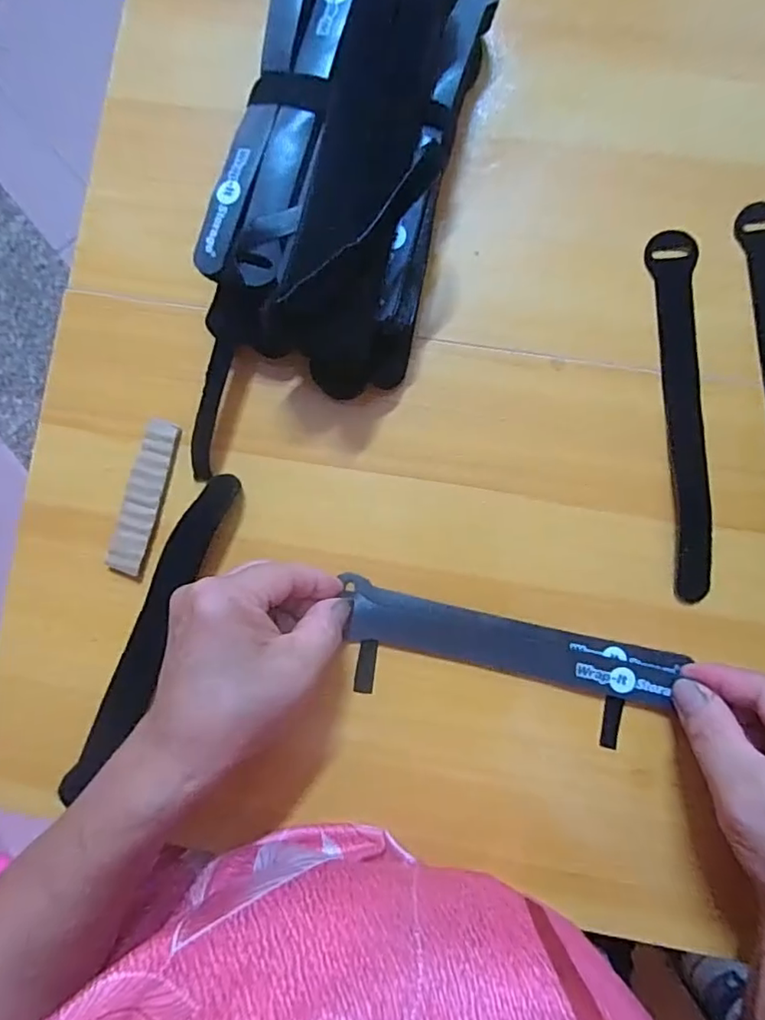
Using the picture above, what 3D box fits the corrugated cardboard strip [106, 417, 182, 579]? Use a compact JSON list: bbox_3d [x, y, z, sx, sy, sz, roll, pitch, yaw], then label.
[{"bbox_3d":[-0.133,-0.008,0.312,0.020,0.005,0.085,15,87,4],"label":"corrugated cardboard strip"}]

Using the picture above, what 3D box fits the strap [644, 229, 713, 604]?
[{"bbox_3d":[0.162,-0.052,0.301,0.023,0.005,0.196,-4,85,6],"label":"strap"}]

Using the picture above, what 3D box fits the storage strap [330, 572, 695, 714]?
[{"bbox_3d":[0.066,0.072,0.301,0.175,0.009,0.030,12,87,5],"label":"storage strap"}]

